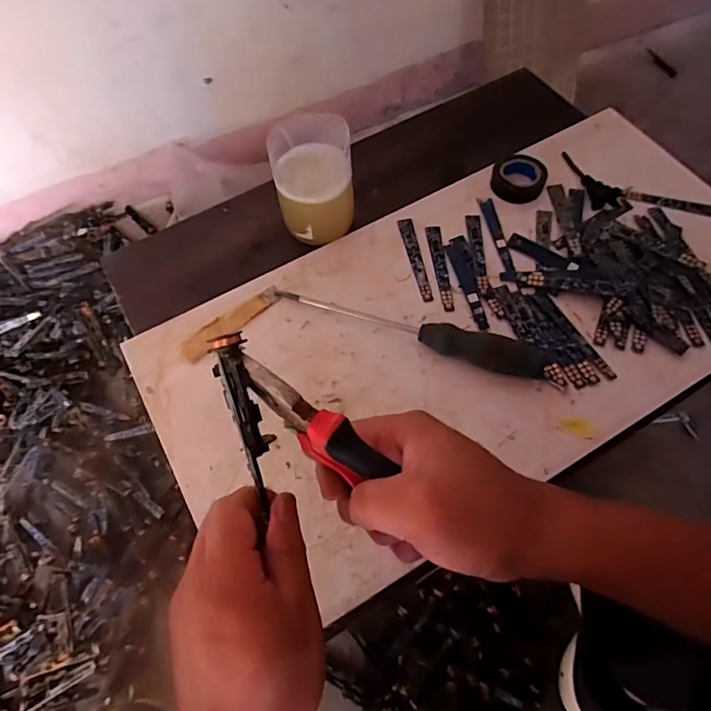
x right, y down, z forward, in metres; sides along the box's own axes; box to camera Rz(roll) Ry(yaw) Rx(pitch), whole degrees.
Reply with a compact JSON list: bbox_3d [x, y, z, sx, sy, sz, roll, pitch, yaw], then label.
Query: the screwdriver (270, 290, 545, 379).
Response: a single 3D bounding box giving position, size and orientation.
[{"bbox_3d":[0.046,-0.022,0.453,0.250,0.029,0.032,14,66,8],"label":"screwdriver"}]

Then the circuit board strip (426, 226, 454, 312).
[{"bbox_3d":[0.084,-0.087,0.500,0.015,0.004,0.100,-5,64,-1],"label":"circuit board strip"}]

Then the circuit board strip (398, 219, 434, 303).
[{"bbox_3d":[0.060,-0.096,0.504,0.015,0.004,0.099,-10,64,-3],"label":"circuit board strip"}]

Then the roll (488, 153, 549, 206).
[{"bbox_3d":[0.172,-0.187,0.536,0.054,0.016,0.058,-1,64,1],"label":"roll"}]

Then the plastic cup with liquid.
[{"bbox_3d":[-0.042,-0.173,0.494,0.074,0.095,0.085,-18,65,-7],"label":"plastic cup with liquid"}]

